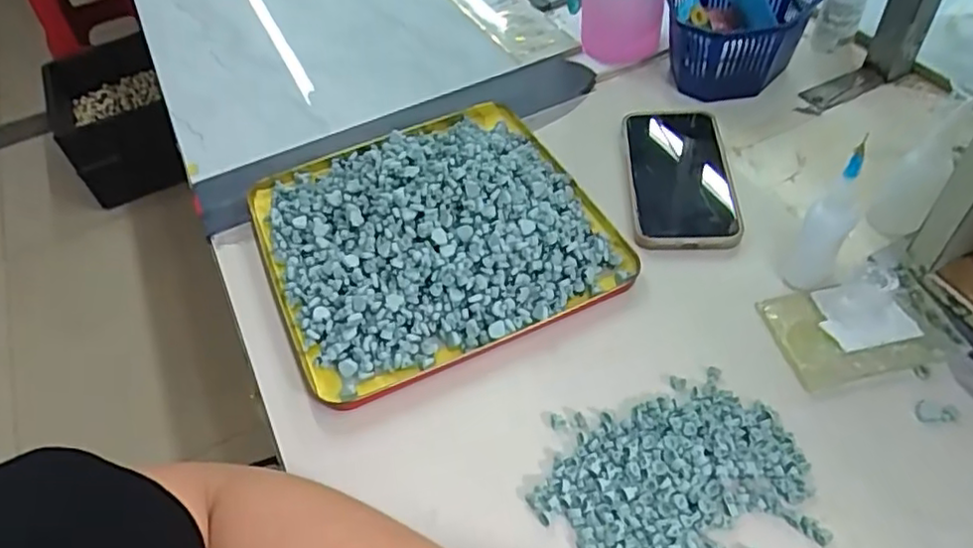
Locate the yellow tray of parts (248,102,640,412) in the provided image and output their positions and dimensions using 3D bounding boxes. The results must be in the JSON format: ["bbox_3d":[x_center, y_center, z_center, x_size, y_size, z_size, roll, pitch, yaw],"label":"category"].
[{"bbox_3d":[-0.044,-0.045,0.496,0.238,0.050,0.239,-21,50,-14],"label":"yellow tray of parts"}]

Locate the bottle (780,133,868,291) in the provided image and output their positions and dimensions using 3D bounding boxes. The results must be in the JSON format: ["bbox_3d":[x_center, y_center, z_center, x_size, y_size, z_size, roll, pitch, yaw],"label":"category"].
[{"bbox_3d":[0.218,-0.032,0.423,0.029,0.105,0.025,23,54,23],"label":"bottle"}]

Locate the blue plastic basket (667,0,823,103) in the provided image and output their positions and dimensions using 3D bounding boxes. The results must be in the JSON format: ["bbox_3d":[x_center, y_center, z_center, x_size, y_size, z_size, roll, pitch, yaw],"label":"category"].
[{"bbox_3d":[0.235,-0.237,0.629,0.128,0.080,0.151,11,50,14],"label":"blue plastic basket"}]

